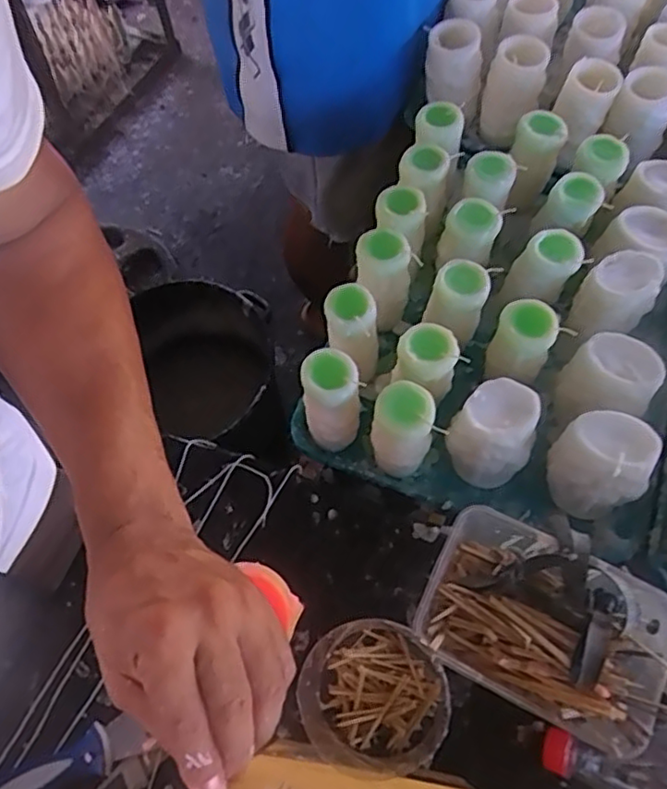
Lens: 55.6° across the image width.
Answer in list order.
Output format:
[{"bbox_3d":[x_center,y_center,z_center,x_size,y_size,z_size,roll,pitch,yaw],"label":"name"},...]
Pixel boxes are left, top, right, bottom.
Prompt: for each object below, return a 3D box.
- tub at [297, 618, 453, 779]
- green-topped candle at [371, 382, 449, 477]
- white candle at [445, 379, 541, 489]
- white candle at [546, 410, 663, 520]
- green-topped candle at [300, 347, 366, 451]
[{"bbox_3d":[0.034,0.207,0.451,0.100,0.092,0.095,-18,64,-6],"label":"tub"},{"bbox_3d":[0.064,0.040,0.592,0.055,0.113,0.056,-1,63,2],"label":"green-topped candle"},{"bbox_3d":[0.148,0.036,0.591,0.075,0.101,0.068,30,68,16],"label":"white candle"},{"bbox_3d":[0.237,0.064,0.569,0.069,0.099,0.080,-32,66,-13],"label":"white candle"},{"bbox_3d":[-0.001,0.009,0.605,0.055,0.111,0.059,-1,63,2],"label":"green-topped candle"}]

